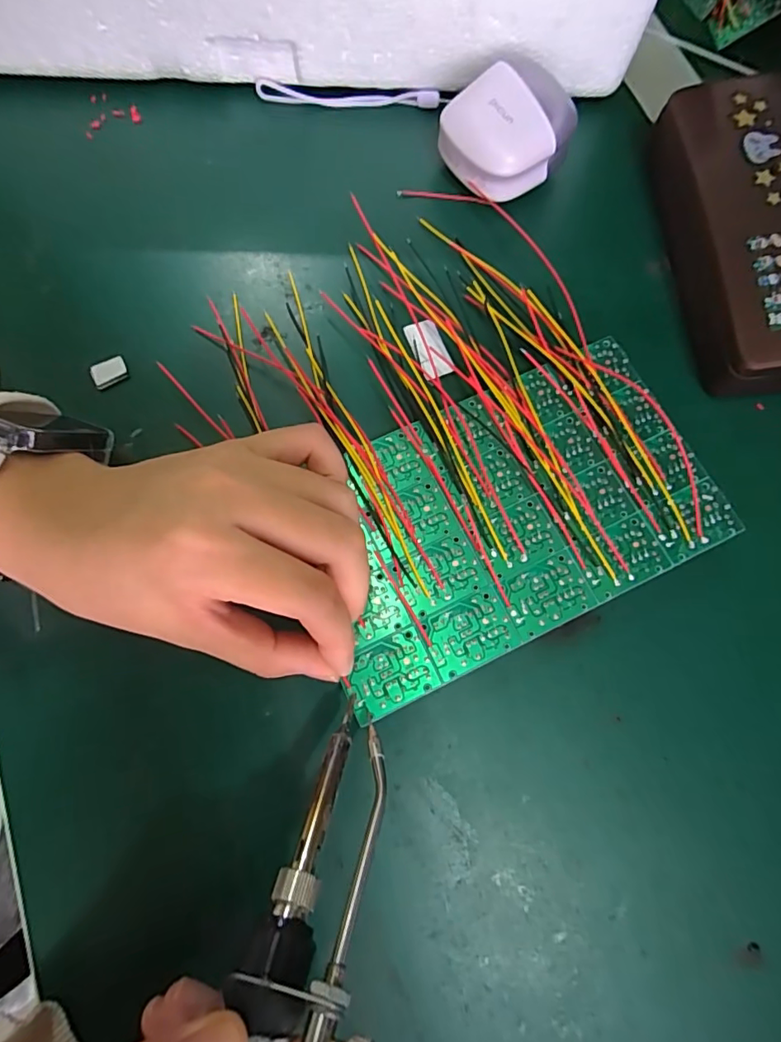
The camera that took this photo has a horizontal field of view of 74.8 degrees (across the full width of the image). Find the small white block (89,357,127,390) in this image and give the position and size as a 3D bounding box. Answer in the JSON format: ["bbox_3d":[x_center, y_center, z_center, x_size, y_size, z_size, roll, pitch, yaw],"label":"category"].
[{"bbox_3d":[-0.131,-0.069,0.239,0.016,0.004,0.010,-24,78,-5],"label":"small white block"}]

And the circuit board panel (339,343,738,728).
[{"bbox_3d":[0.047,-0.004,0.211,0.164,0.004,0.100,-25,78,-5],"label":"circuit board panel"}]

